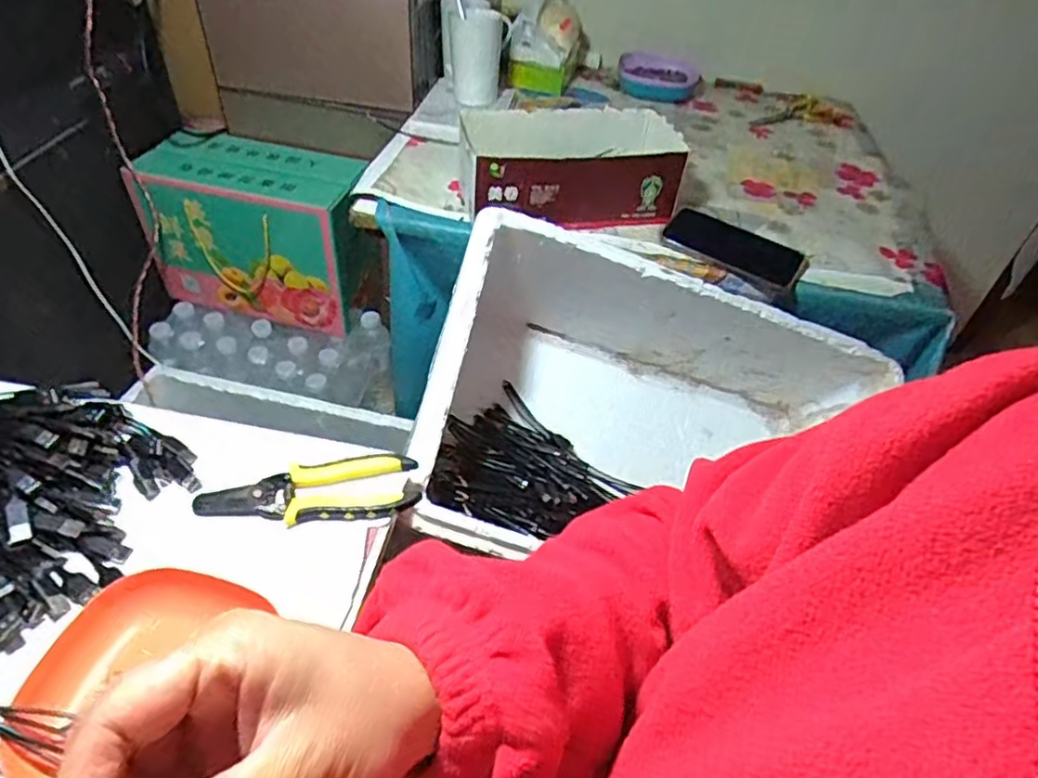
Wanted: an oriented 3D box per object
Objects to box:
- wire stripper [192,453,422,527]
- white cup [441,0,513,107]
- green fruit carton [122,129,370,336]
[{"bbox_3d":[-0.167,0.084,0.521,0.167,0.018,0.055,-4,46,-11],"label":"wire stripper"},{"bbox_3d":[-0.064,-0.506,0.977,0.101,0.127,0.101,2,45,-5],"label":"white cup"},{"bbox_3d":[-0.409,-0.250,1.058,0.321,0.243,0.142,11,45,4],"label":"green fruit carton"}]

